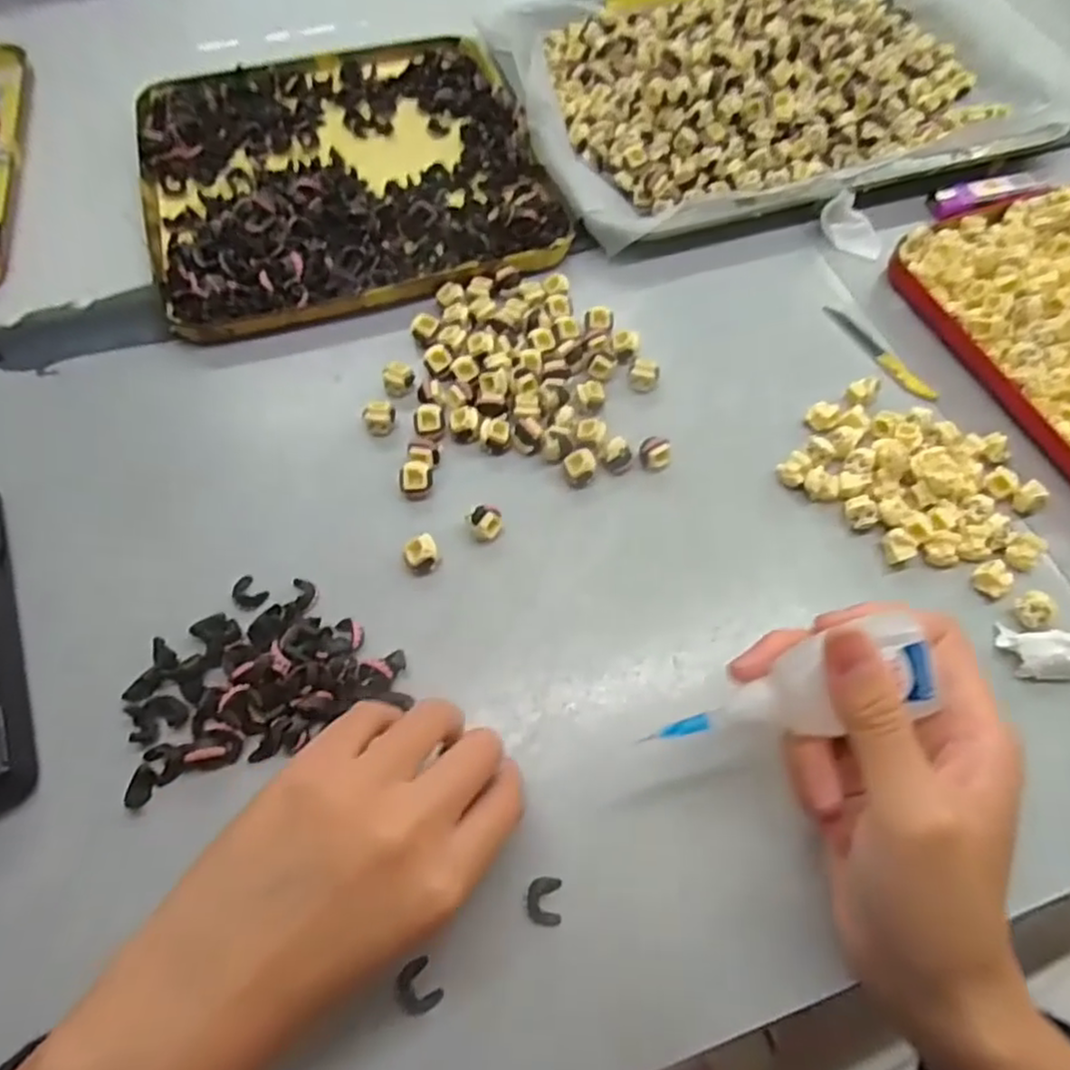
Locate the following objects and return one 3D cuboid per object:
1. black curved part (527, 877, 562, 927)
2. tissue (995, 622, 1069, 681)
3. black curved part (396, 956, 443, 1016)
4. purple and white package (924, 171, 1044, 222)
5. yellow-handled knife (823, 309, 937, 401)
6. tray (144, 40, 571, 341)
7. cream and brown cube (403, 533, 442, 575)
[{"bbox_3d":[0.003,0.137,0.258,0.012,0.004,0.016,4,62,2],"label":"black curved part"},{"bbox_3d":[0.224,0.052,0.299,0.037,0.017,0.021,19,64,10],"label":"tissue"},{"bbox_3d":[-0.042,0.161,0.244,0.014,0.004,0.016,-30,66,-15],"label":"black curved part"},{"bbox_3d":[0.293,-0.223,0.448,0.074,0.011,0.023,-16,63,-9],"label":"purple and white package"},{"bbox_3d":[0.194,-0.104,0.390,0.011,0.004,0.082,-28,66,-14],"label":"yellow-handled knife"},{"bbox_3d":[-0.122,-0.235,0.438,0.238,0.015,0.235,-18,64,-9],"label":"tray"},{"bbox_3d":[-0.052,0.009,0.319,0.016,0.016,0.013,-23,65,-12],"label":"cream and brown cube"}]

